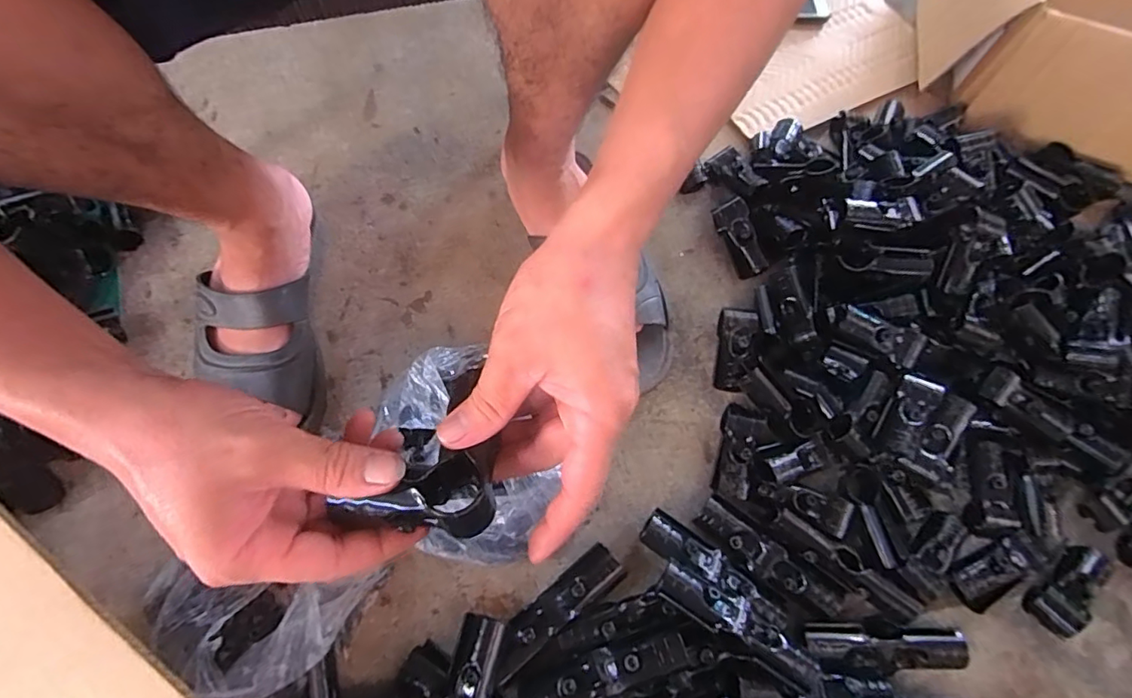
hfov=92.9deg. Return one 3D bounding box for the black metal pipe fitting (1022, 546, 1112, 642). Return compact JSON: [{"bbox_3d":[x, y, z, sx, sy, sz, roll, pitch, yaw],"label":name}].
[{"bbox_3d":[0.438,0.206,0.470,0.038,0.030,0.082,43,74,13],"label":"black metal pipe fitting"}]

